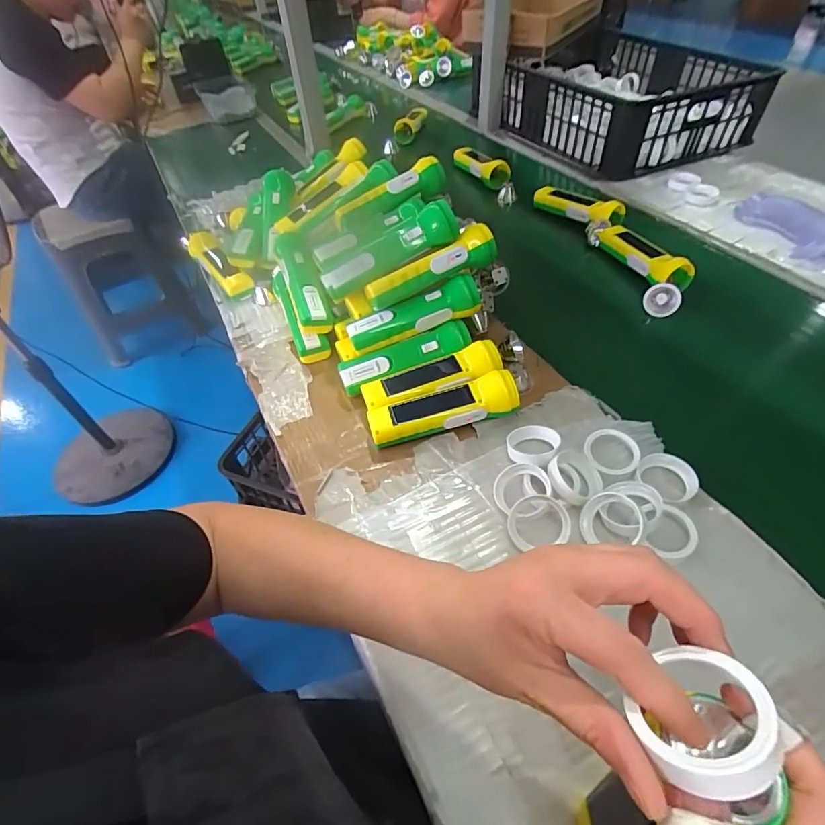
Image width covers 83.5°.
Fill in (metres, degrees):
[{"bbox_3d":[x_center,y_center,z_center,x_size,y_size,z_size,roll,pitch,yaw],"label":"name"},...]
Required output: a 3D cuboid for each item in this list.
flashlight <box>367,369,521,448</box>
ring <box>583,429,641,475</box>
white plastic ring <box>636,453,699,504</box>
[{"bbox_3d":[0.034,-0.003,0.508,0.162,0.043,0.041,-11,48,-5],"label":"flashlight"},{"bbox_3d":[0.202,0.040,0.466,0.050,0.013,0.051,-9,59,16],"label":"ring"},{"bbox_3d":[0.248,0.063,0.448,0.052,0.011,0.052,-3,48,3],"label":"white plastic ring"}]

